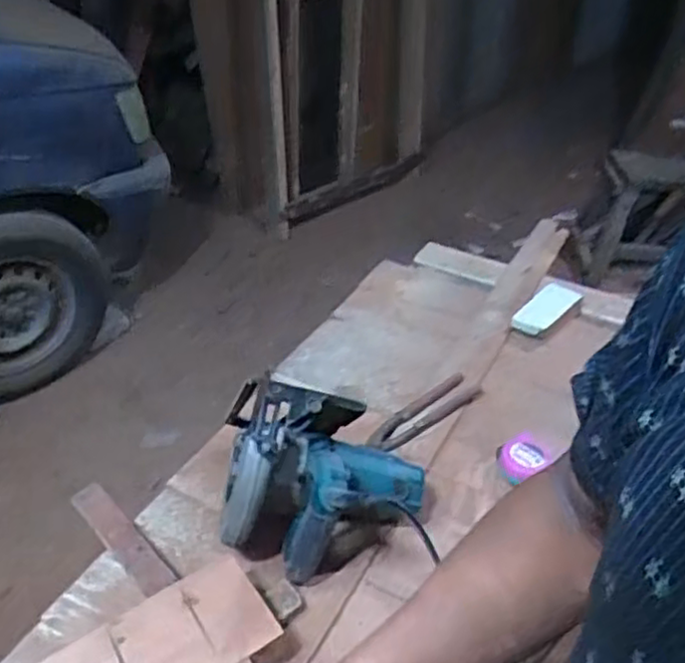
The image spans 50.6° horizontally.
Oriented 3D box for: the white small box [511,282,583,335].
[{"bbox_3d":[0.333,-0.039,1.172,0.133,0.018,0.061,-35,50,-28],"label":"white small box"}]

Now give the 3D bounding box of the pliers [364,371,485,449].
[{"bbox_3d":[0.119,0.117,1.012,0.191,0.022,0.056,-26,47,-36],"label":"pliers"}]

